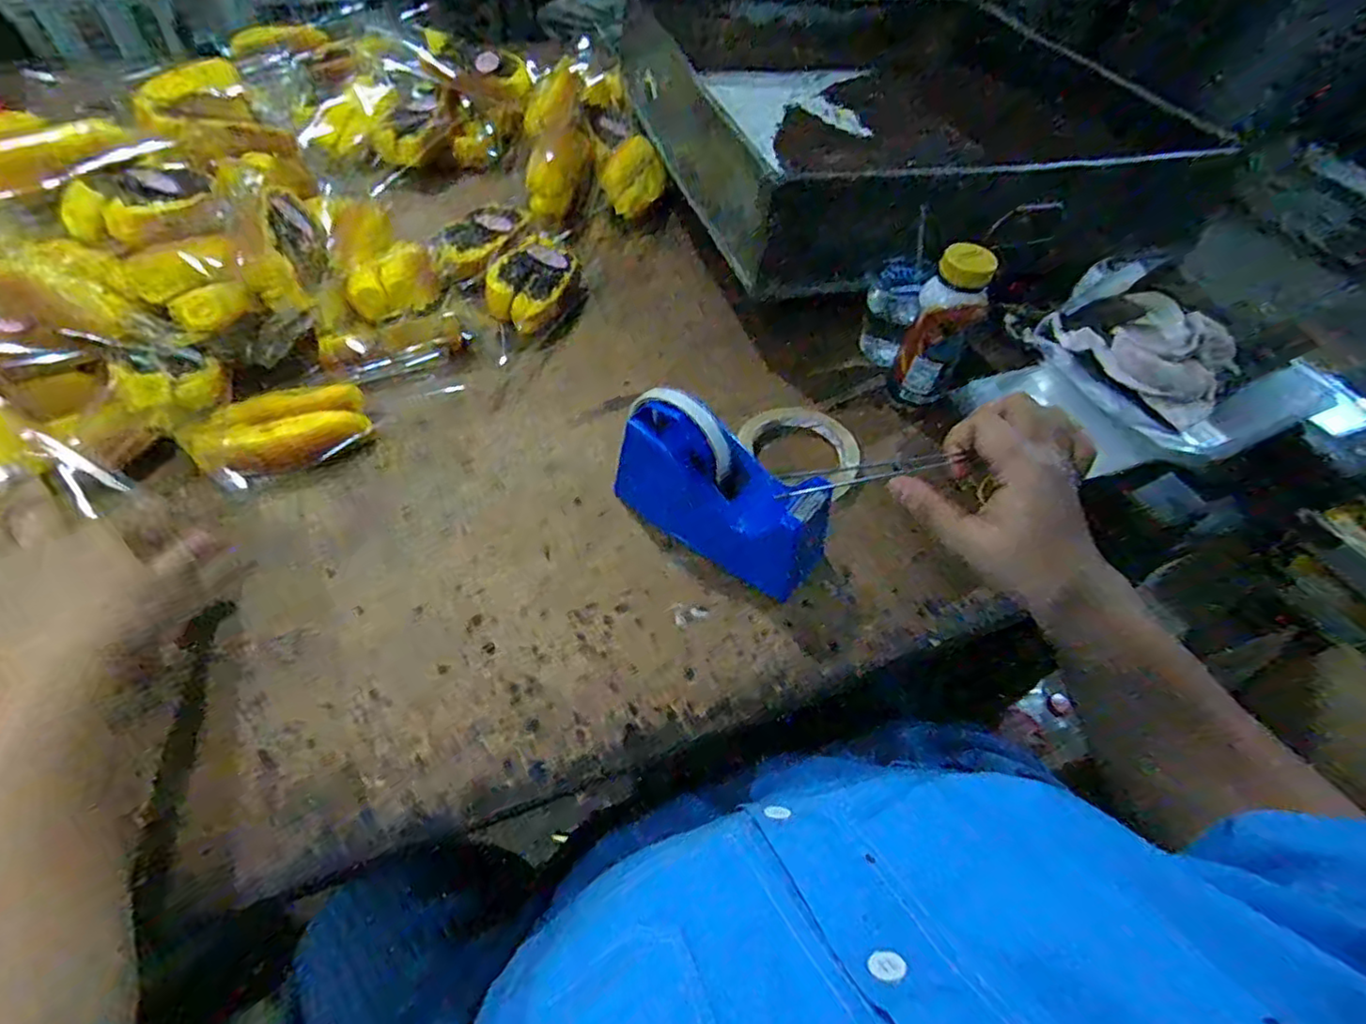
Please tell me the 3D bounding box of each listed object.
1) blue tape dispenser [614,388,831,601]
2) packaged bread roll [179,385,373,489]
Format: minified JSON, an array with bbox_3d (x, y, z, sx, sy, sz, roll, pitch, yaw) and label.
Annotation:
[{"bbox_3d":[0.021,-0.011,0.452,0.157,0.099,0.054,29,56,17],"label":"blue tape dispenser"},{"bbox_3d":[-0.309,-0.062,0.502,0.121,0.041,0.053,-30,60,-23],"label":"packaged bread roll"}]

